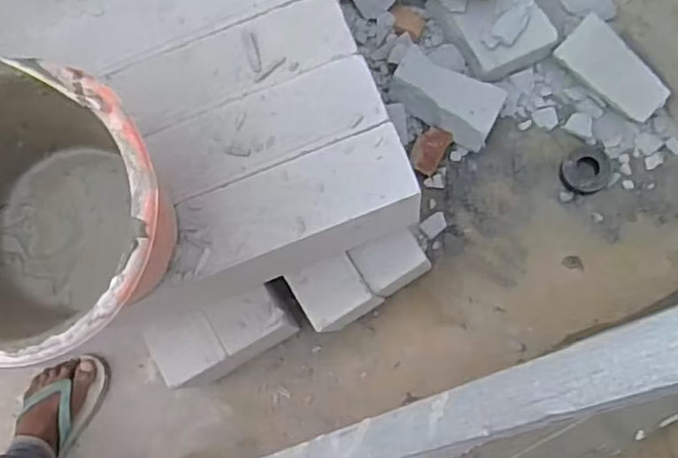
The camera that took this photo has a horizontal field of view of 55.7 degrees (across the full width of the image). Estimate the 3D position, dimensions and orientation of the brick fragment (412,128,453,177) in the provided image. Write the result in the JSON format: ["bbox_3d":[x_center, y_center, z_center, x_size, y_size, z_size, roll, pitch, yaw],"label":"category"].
[{"bbox_3d":[0.166,-0.144,1.173,0.053,0.019,0.085,29,96,9],"label":"brick fragment"}]

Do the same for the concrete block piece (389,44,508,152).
[{"bbox_3d":[0.196,-0.242,1.166,0.201,0.061,0.124,29,82,9],"label":"concrete block piece"}]

